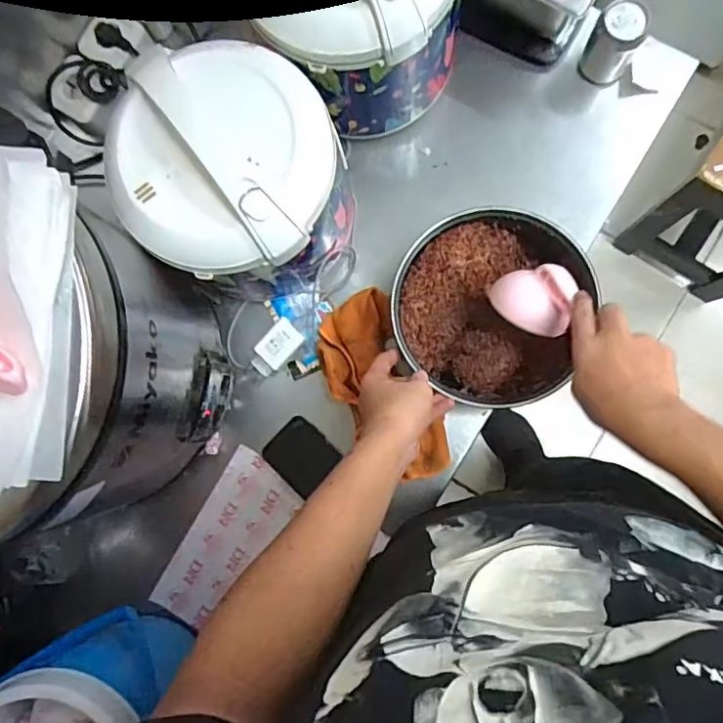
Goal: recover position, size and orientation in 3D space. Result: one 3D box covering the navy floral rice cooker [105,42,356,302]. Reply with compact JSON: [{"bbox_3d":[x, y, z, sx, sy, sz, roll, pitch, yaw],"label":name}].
[{"bbox_3d":[-0.141,-0.210,0.660,0.231,0.232,0.243,-26,84,3],"label":"navy floral rice cooker"}]

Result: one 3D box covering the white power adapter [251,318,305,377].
[{"bbox_3d":[-0.118,-0.018,0.760,0.043,0.025,0.079,42,90,7],"label":"white power adapter"}]

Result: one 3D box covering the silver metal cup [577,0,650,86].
[{"bbox_3d":[0.332,-0.416,0.736,0.061,0.108,0.056,0,85,5],"label":"silver metal cup"}]

